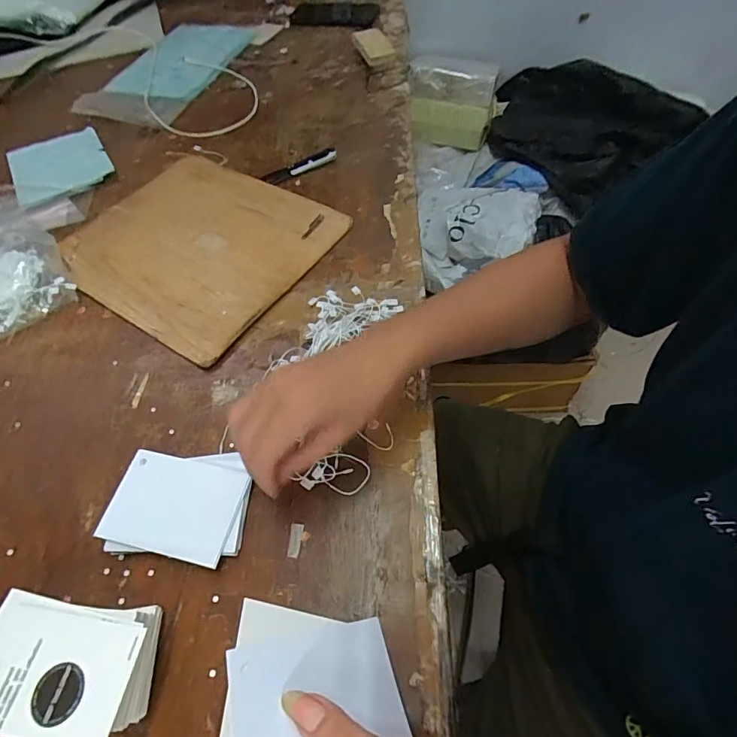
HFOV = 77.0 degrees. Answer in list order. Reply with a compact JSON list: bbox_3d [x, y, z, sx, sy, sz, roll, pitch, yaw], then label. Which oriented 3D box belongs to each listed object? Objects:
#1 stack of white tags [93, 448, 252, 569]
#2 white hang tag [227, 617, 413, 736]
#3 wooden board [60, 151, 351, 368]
[{"bbox_3d":[-0.145,0.106,0.362,0.105,0.017,0.082,6,58,7],"label":"stack of white tags"},{"bbox_3d":[-0.022,0.171,0.235,0.096,0.008,0.068,13,47,-41],"label":"white hang tag"},{"bbox_3d":[-0.200,-0.152,0.538,0.282,0.009,0.246,29,64,20],"label":"wooden board"}]

